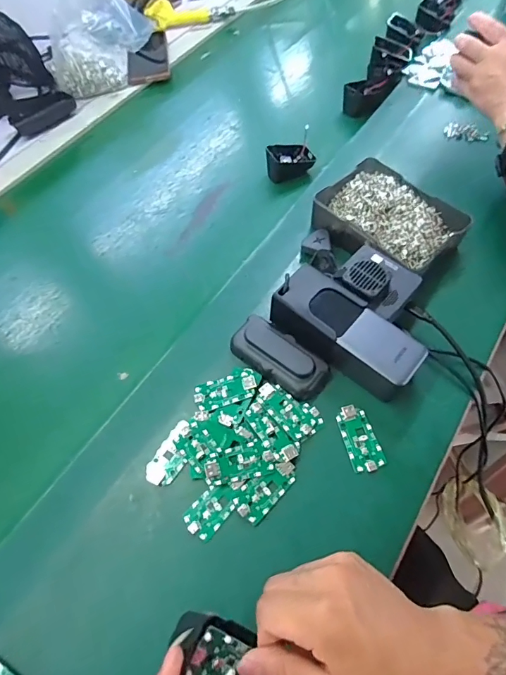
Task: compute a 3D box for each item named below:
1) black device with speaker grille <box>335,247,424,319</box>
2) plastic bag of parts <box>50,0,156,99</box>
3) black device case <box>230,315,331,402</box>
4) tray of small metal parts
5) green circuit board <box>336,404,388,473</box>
[{"bbox_3d":[0.132,-0.061,0.449,0.075,0.029,0.073,36,68,23],"label":"black device with speaker grille"},{"bbox_3d":[-0.263,-0.499,0.672,0.173,0.181,0.096,23,63,17],"label":"plastic bag of parts"},{"bbox_3d":[0.028,0.021,0.441,0.103,0.028,0.048,33,67,22],"label":"black device case"},{"bbox_3d":[0.165,-0.143,0.517,0.133,0.043,0.162,-37,63,-17],"label":"tray of small metal parts"},{"bbox_3d":[0.104,0.097,0.406,0.032,0.007,0.062,-14,59,-4],"label":"green circuit board"}]

